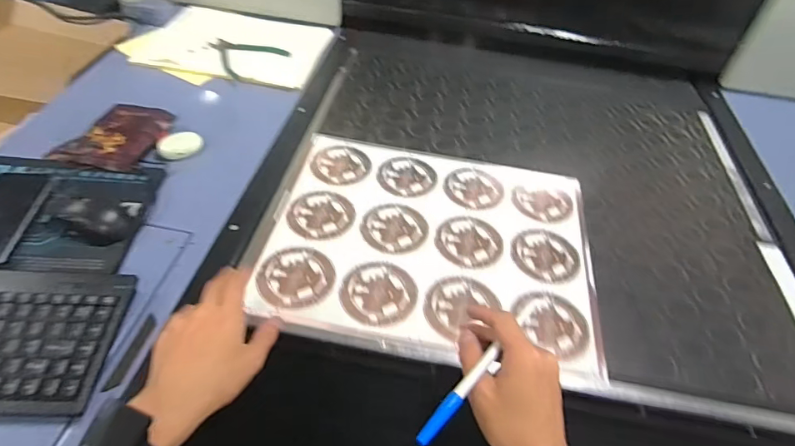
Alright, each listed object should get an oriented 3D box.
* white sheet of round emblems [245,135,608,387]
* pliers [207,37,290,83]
[{"bbox_3d":[0.047,0.019,0.610,0.401,0.006,0.332,9,47,2],"label":"white sheet of round emblems"},{"bbox_3d":[-0.292,-0.319,0.880,0.136,0.009,0.125,36,55,22],"label":"pliers"}]

